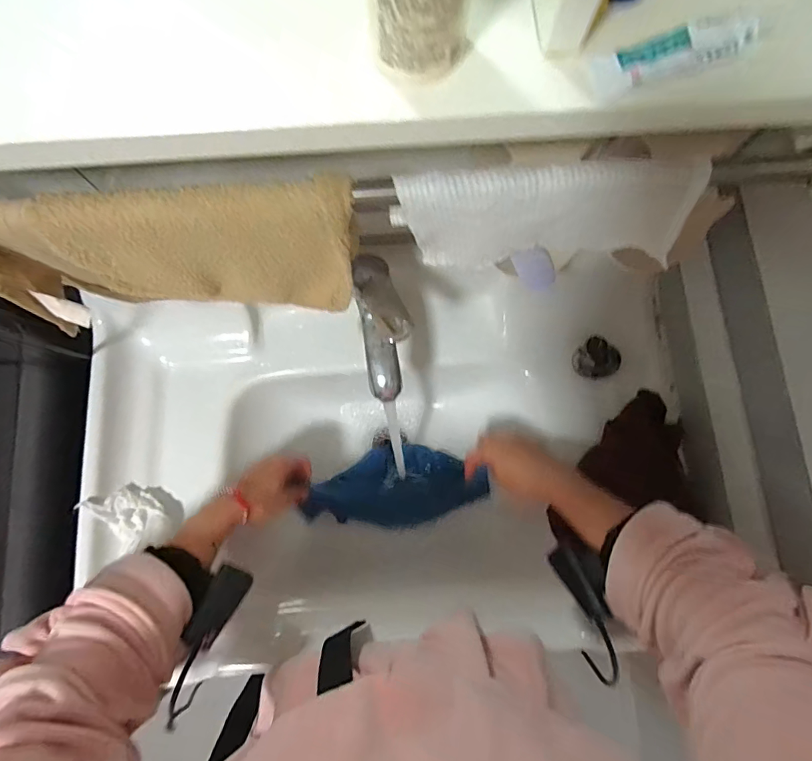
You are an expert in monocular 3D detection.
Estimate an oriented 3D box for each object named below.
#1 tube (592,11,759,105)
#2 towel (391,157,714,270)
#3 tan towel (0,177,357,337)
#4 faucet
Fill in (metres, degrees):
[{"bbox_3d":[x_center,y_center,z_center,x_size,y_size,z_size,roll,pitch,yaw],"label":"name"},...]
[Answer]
[{"bbox_3d":[0.132,-0.159,0.215,0.081,0.011,0.022,-16,80,-3],"label":"tube"},{"bbox_3d":[0.097,-0.119,0.328,0.203,0.093,0.038,2,79,0],"label":"towel"},{"bbox_3d":[-0.172,-0.086,0.354,0.270,0.160,0.052,-4,79,-1],"label":"tan towel"},{"bbox_3d":[-0.022,-0.052,0.454,0.047,0.081,0.129,-8,79,-2],"label":"faucet"}]

